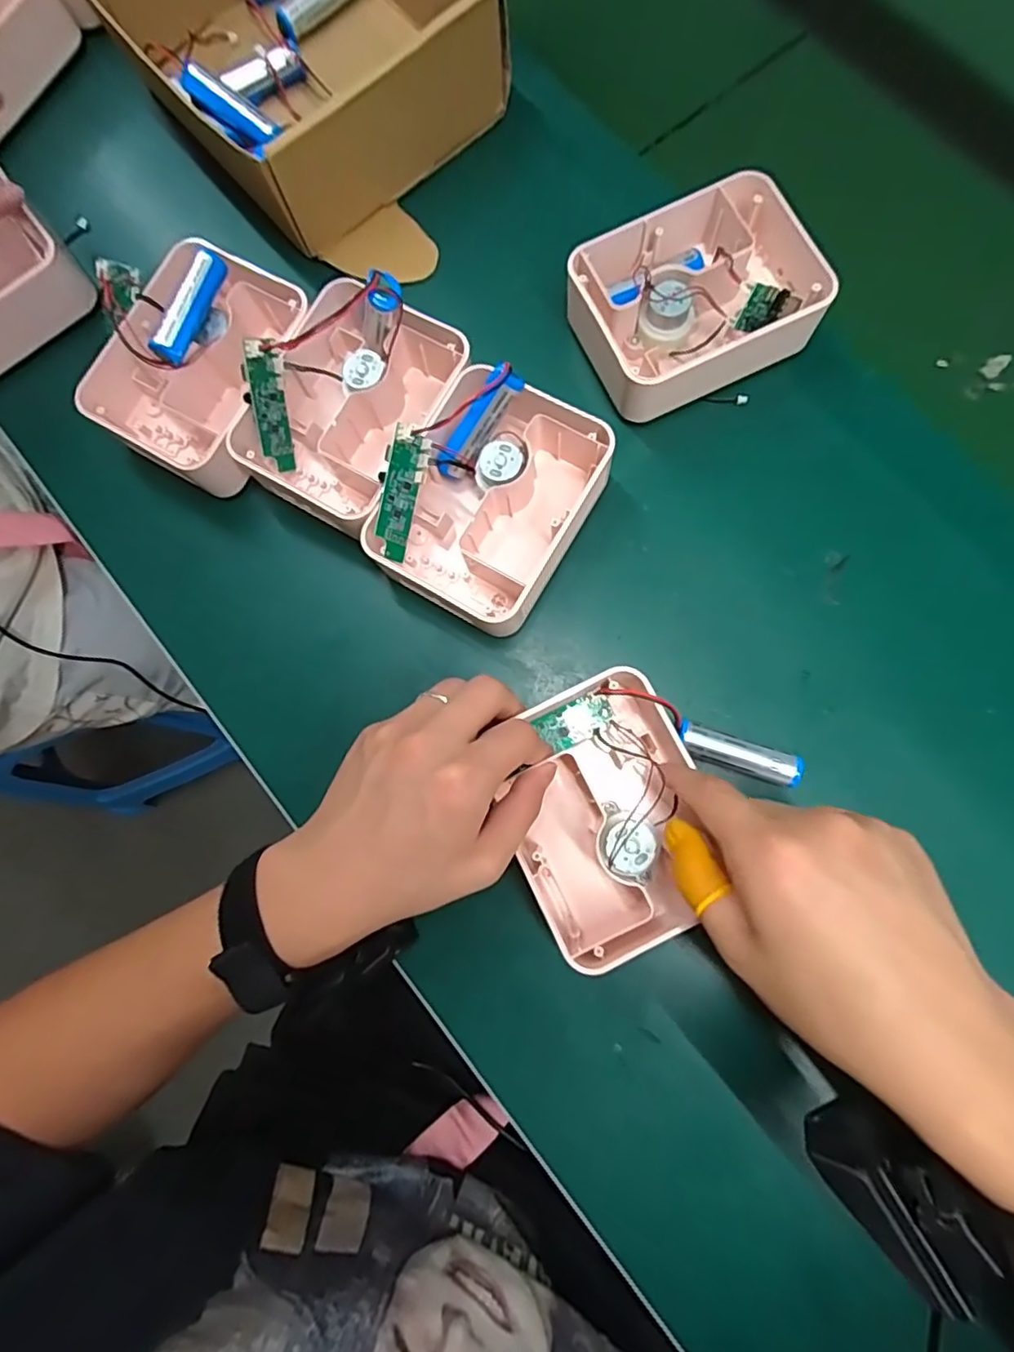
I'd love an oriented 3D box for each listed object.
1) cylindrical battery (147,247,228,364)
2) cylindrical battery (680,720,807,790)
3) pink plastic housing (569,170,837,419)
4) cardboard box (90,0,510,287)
[{"bbox_3d":[-0.186,-0.214,0.351,0.016,0.019,0.070,20,84,4],"label":"cylindrical battery"},{"bbox_3d":[0.124,0.043,0.326,0.066,0.021,0.017,18,84,4],"label":"cylindrical battery"},{"bbox_3d":[0.116,-0.226,0.362,0.139,0.054,0.101,-25,83,-1],"label":"pink plastic housing"},{"bbox_3d":[-0.145,-0.430,0.401,0.187,0.086,0.257,-42,83,-3],"label":"cardboard box"}]

